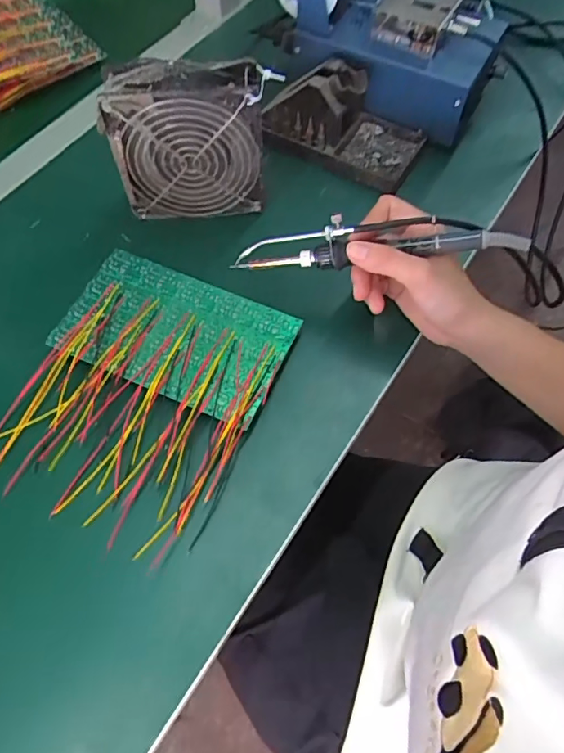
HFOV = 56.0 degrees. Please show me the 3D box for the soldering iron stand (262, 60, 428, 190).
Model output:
[{"bbox_3d":[0.055,-0.244,0.497,0.154,0.068,0.077,22,64,12],"label":"soldering iron stand"}]

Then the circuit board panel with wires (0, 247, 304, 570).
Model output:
[{"bbox_3d":[-0.104,0.010,0.401,0.170,0.026,0.200,21,64,12],"label":"circuit board panel with wires"}]

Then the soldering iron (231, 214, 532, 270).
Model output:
[{"bbox_3d":[0.066,-0.099,0.386,0.211,0.036,0.022,0,61,12],"label":"soldering iron"}]

